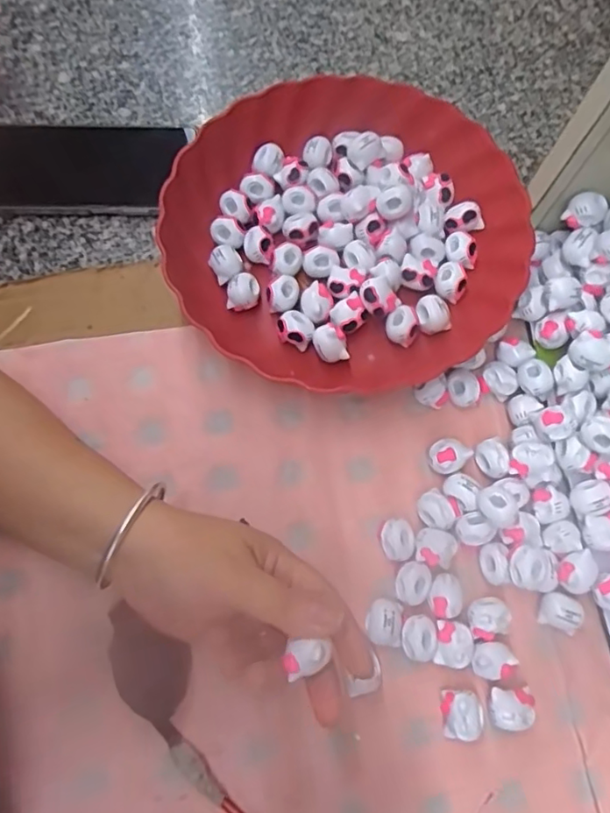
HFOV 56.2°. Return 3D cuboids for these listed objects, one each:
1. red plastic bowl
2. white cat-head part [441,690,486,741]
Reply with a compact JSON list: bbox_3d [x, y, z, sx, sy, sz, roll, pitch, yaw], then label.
[{"bbox_3d":[0.030,-0.127,0.405,0.230,0.051,0.226,0,73,0],"label":"red plastic bowl"},{"bbox_3d":[0.091,0.177,0.327,0.023,0.012,0.026,-6,73,-2],"label":"white cat-head part"}]

